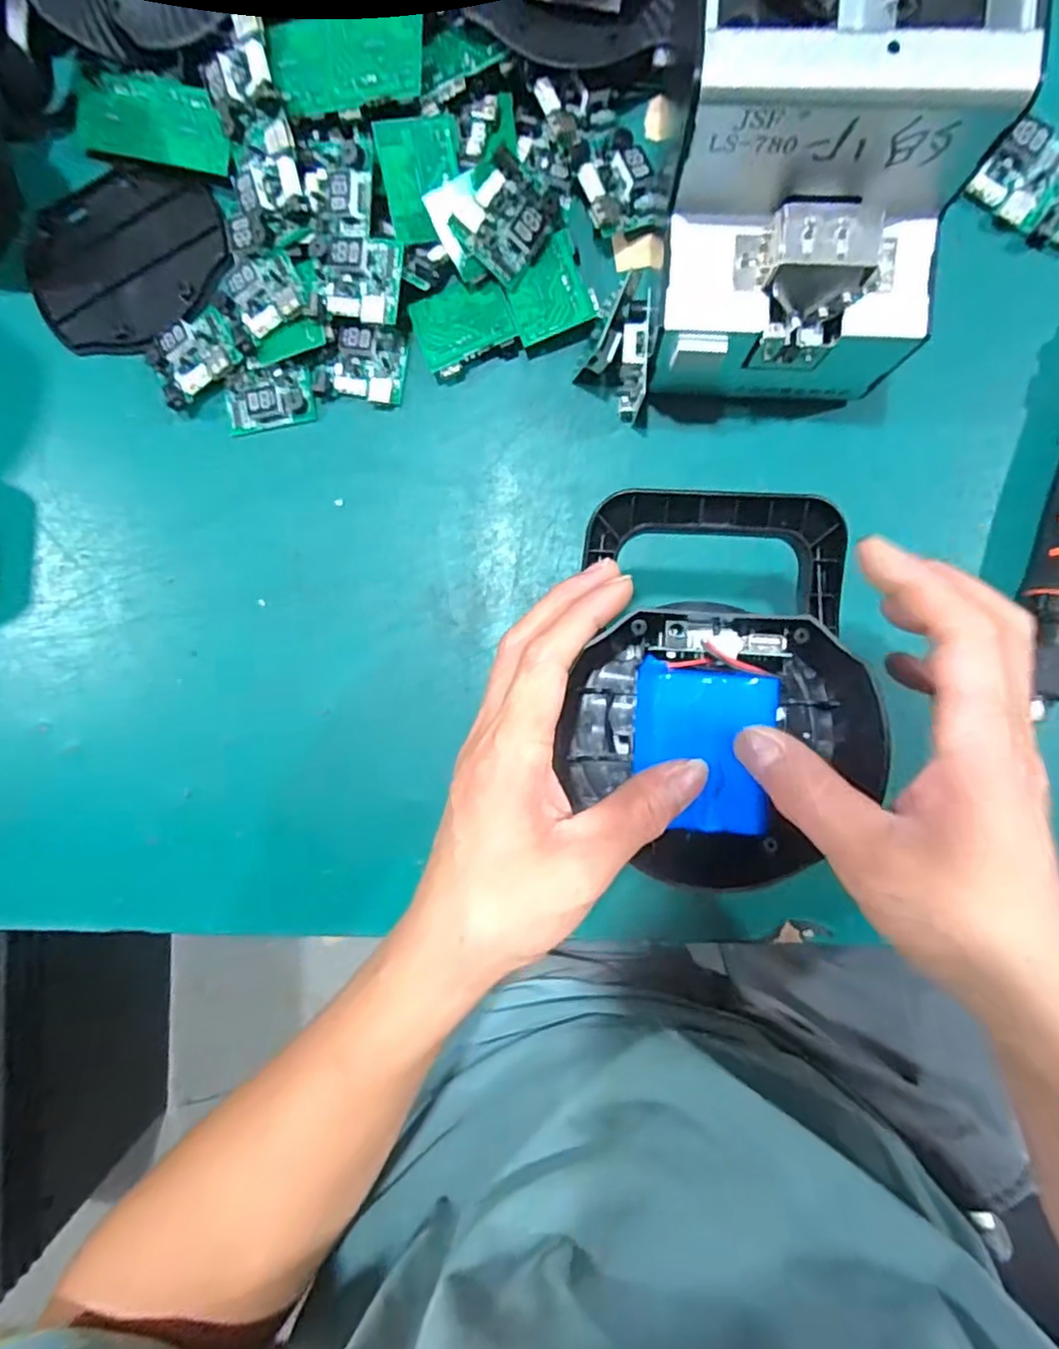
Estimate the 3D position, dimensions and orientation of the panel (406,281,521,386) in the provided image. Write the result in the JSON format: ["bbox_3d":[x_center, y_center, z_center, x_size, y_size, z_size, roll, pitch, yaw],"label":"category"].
[{"bbox_3d":[-0.037,-0.204,0.384,0.055,0.012,0.045,-20,90,5],"label":"panel"}]

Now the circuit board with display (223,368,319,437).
[{"bbox_3d":[-0.159,-0.167,0.396,0.055,0.008,0.033,-9,91,5],"label":"circuit board with display"}]

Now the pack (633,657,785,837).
[{"bbox_3d":[0.072,0.031,0.273,0.057,0.013,0.067,6,92,4],"label":"pack"}]

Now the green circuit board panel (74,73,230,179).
[{"bbox_3d":[-0.225,-0.331,0.389,0.110,0.011,0.043,17,105,9],"label":"green circuit board panel"}]

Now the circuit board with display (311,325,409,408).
[{"bbox_3d":[-0.101,-0.188,0.389,0.052,0.010,0.043,10,93,4],"label":"circuit board with display"}]

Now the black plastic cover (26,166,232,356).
[{"bbox_3d":[-0.252,-0.261,0.409,0.125,0.017,0.114,-34,89,5],"label":"black plastic cover"}]

